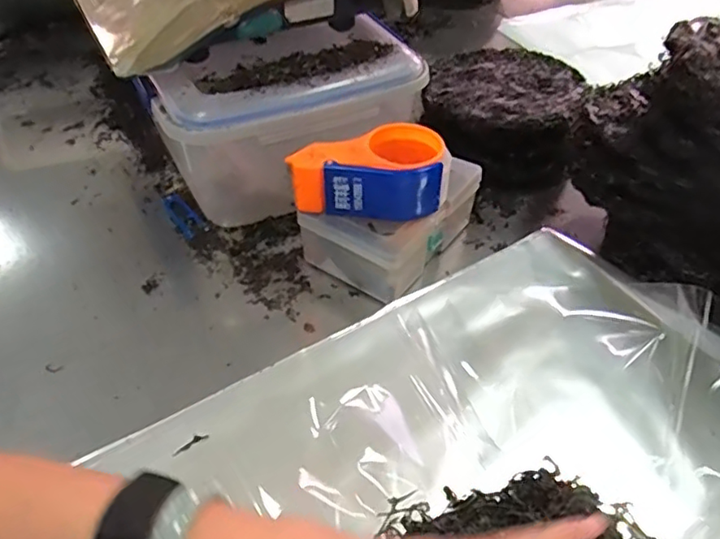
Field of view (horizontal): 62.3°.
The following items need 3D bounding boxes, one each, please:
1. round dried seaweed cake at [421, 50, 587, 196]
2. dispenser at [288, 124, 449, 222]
[{"bbox_3d":[0.191,-0.209,0.807,0.186,0.095,0.204,0,45,0],"label":"round dried seaweed cake"},{"bbox_3d":[0.010,-0.100,0.605,0.156,0.060,0.084,1,45,0],"label":"dispenser"}]

